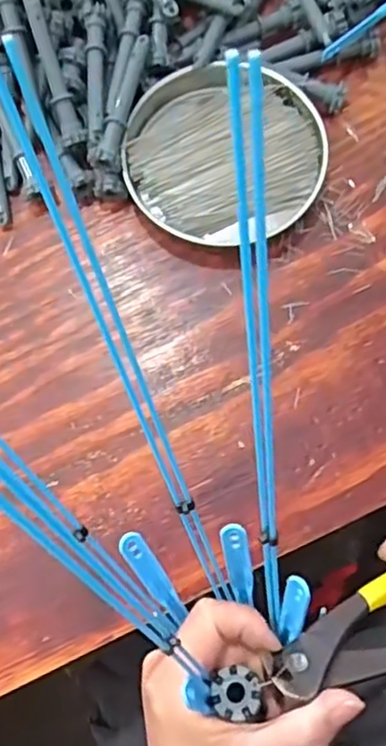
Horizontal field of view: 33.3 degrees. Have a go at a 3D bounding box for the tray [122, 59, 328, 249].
[{"bbox_3d":[0.020,-0.148,0.435,0.130,0.021,0.122,-1,75,2],"label":"tray"}]

